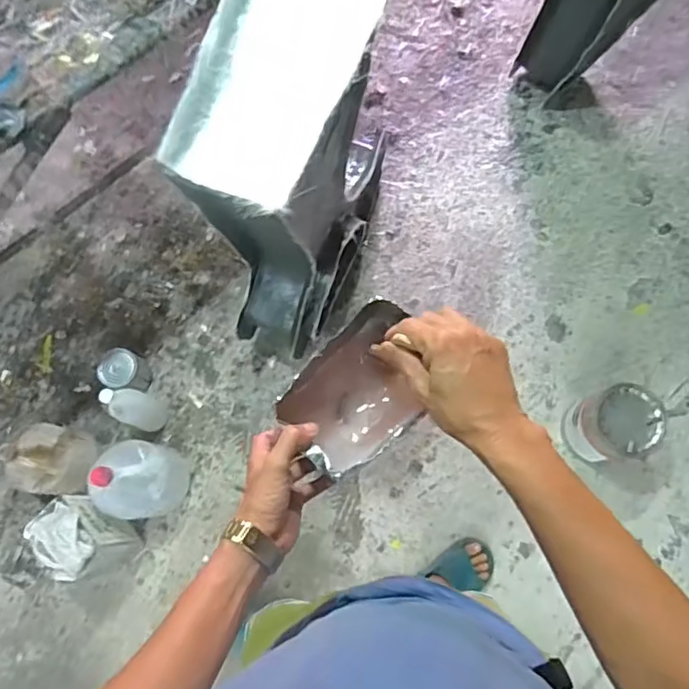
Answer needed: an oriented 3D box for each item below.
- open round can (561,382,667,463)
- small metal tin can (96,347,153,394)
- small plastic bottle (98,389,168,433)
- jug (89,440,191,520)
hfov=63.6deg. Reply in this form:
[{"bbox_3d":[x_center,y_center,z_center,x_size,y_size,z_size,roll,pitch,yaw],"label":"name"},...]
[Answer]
[{"bbox_3d":[0.617,0.188,1.288,0.165,0.190,0.156,-1,73,2],"label":"open round can"},{"bbox_3d":[-0.571,0.072,1.444,0.112,0.112,0.106,11,74,5],"label":"small metal tin can"},{"bbox_3d":[-0.514,0.153,1.350,0.089,0.239,0.086,23,76,8],"label":"small plastic bottle"},{"bbox_3d":[-0.472,0.310,1.273,0.152,0.301,0.172,13,74,6],"label":"jug"}]

